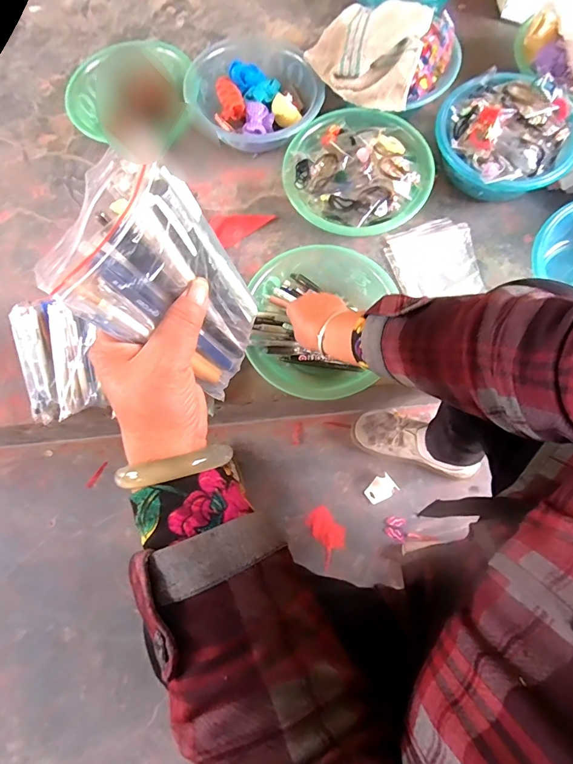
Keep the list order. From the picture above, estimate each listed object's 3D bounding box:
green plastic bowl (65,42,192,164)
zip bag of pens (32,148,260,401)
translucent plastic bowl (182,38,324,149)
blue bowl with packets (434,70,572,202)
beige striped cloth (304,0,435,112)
[{"bbox_3d":[-0.285,-0.518,0.751,0.212,0.077,0.209,-1,75,3],"label":"green plastic bowl"},{"bbox_3d":[-0.069,-0.057,0.263,0.033,0.154,0.100,14,70,27],"label":"zip bag of pens"},{"bbox_3d":[-0.055,-0.503,0.727,0.225,0.080,0.206,-1,75,3],"label":"translucent plastic bowl"},{"bbox_3d":[0.358,-0.399,0.669,0.216,0.092,0.207,43,81,13],"label":"blue bowl with packets"},{"bbox_3d":[0.134,-0.574,0.679,0.190,0.059,0.192,17,77,8],"label":"beige striped cloth"}]

